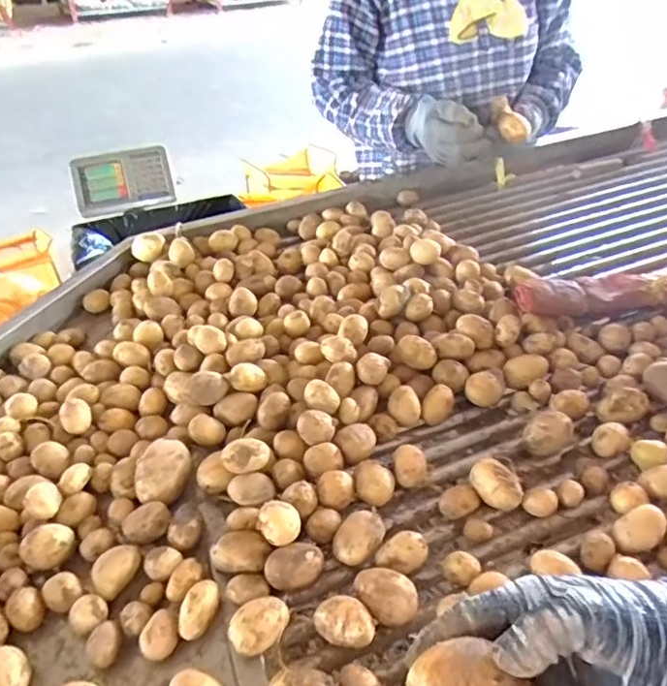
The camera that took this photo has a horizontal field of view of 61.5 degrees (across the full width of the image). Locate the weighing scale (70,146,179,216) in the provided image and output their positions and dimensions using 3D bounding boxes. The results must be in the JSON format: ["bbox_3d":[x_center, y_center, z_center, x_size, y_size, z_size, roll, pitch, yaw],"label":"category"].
[{"bbox_3d":[-0.574,-0.442,1.528,0.259,0.052,0.189,-12,76,-4],"label":"weighing scale"}]

